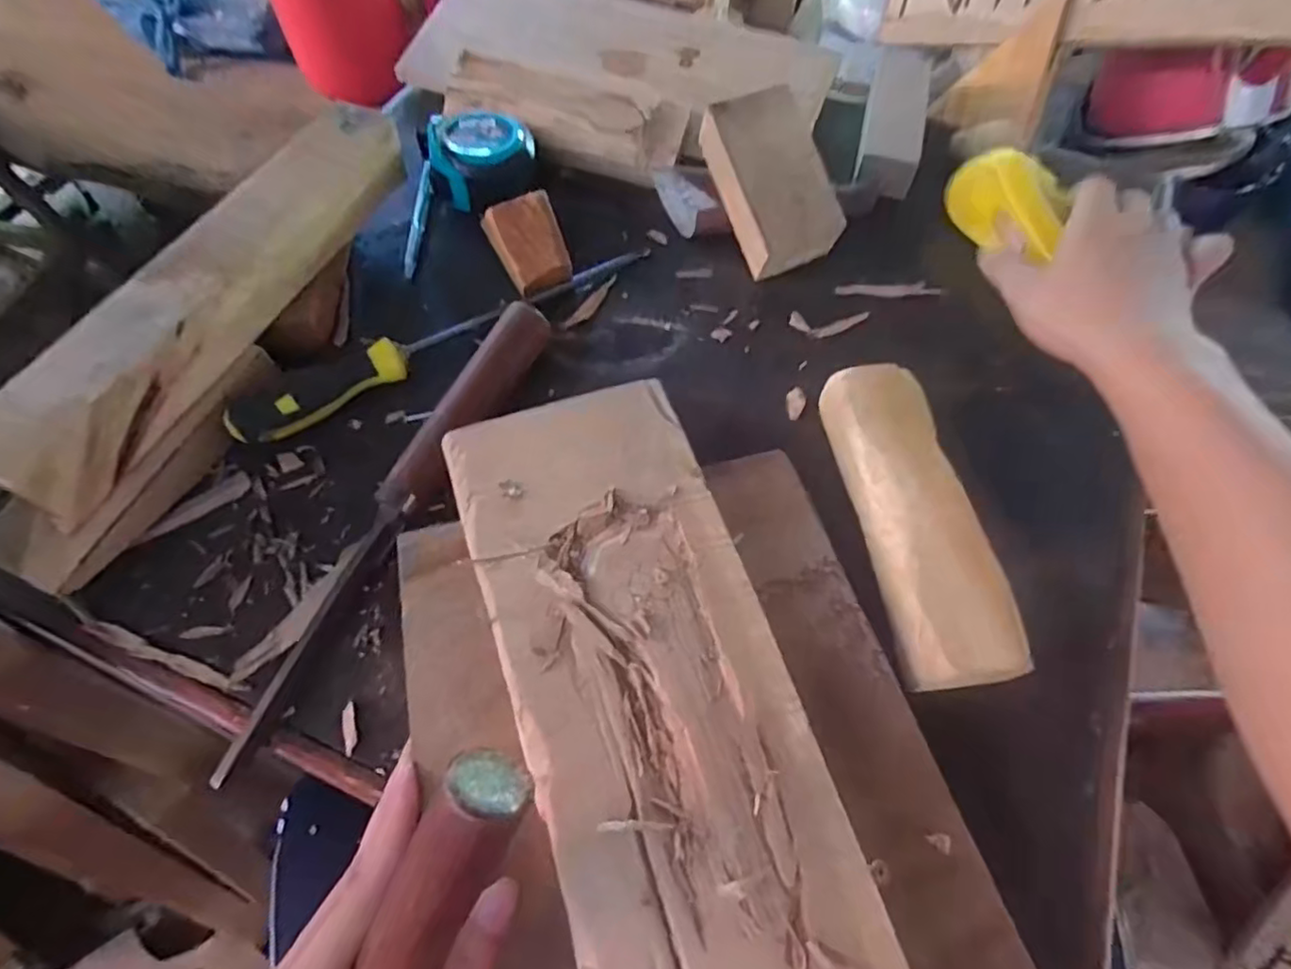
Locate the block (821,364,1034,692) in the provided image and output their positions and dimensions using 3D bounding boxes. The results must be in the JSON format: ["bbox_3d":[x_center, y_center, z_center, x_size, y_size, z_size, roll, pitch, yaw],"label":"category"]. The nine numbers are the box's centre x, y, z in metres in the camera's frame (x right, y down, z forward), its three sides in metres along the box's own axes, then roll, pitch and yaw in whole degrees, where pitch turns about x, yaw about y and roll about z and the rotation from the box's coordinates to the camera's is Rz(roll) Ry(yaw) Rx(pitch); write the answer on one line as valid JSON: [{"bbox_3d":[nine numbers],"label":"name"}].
[{"bbox_3d":[0.142,0.020,0.333,0.057,0.044,0.183,-6,62,-3],"label":"block"}]

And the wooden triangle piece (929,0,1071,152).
[{"bbox_3d":[0.311,-0.360,0.558,0.086,0.018,0.108,16,106,26],"label":"wooden triangle piece"}]

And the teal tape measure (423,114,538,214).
[{"bbox_3d":[-0.121,-0.238,0.457,0.075,0.040,0.062,-33,67,-16],"label":"teal tape measure"}]

